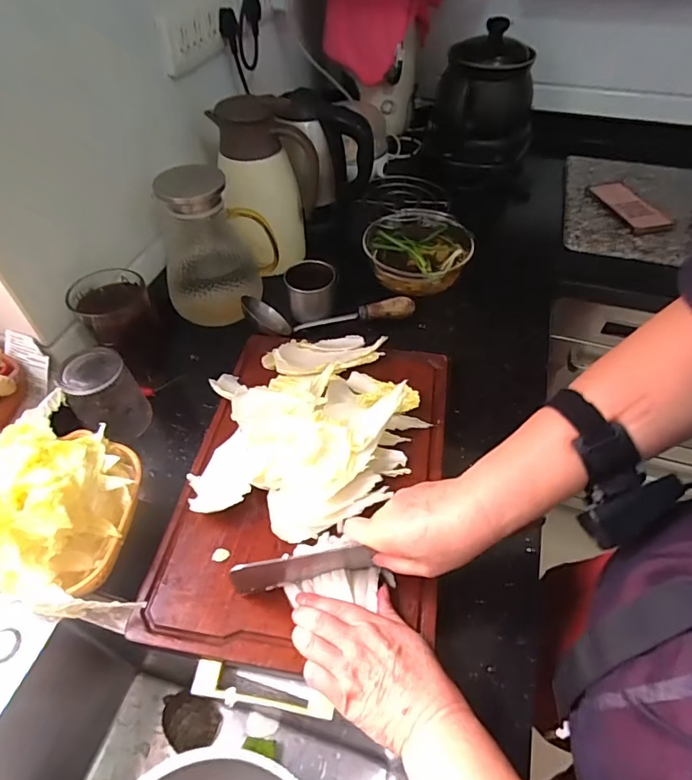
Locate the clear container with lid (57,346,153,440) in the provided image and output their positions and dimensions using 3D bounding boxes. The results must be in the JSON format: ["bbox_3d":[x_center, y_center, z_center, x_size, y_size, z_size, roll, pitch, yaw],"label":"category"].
[{"bbox_3d":[-0.282,0.011,0.574,0.074,0.100,0.065,-34,57,-25],"label":"clear container with lid"}]

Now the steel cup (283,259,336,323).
[{"bbox_3d":[-0.052,-0.146,0.714,0.069,0.062,0.067,0,50,0],"label":"steel cup"}]

